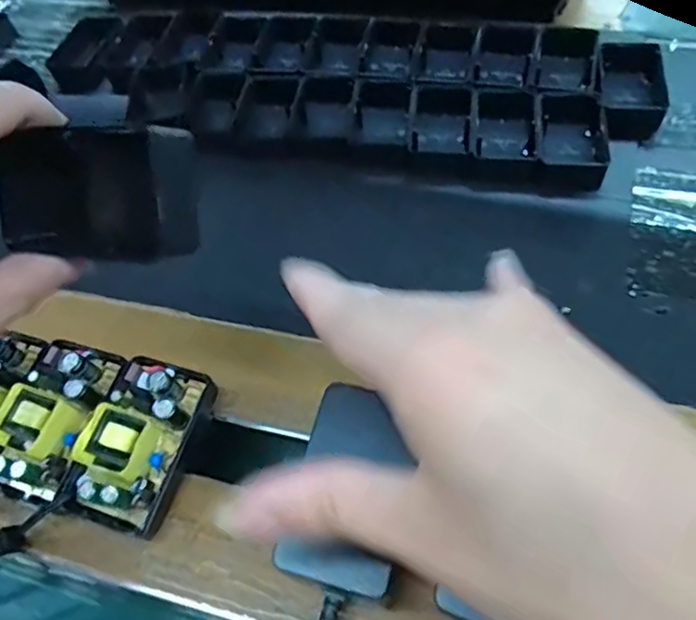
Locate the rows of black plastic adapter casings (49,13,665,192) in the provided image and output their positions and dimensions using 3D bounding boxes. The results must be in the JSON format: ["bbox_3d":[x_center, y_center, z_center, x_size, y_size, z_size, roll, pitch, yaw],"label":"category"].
[{"bbox_3d":[-0.016,-0.182,0.478,0.474,0.025,0.150,11,57,12],"label":"rows of black plastic adapter casings"}]

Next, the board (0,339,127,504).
[{"bbox_3d":[-0.129,0.045,0.271,0.040,0.025,0.067,11,57,15],"label":"board"}]

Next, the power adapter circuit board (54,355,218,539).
[{"bbox_3d":[-0.088,0.053,0.262,0.044,0.027,0.069,12,57,15],"label":"power adapter circuit board"}]

